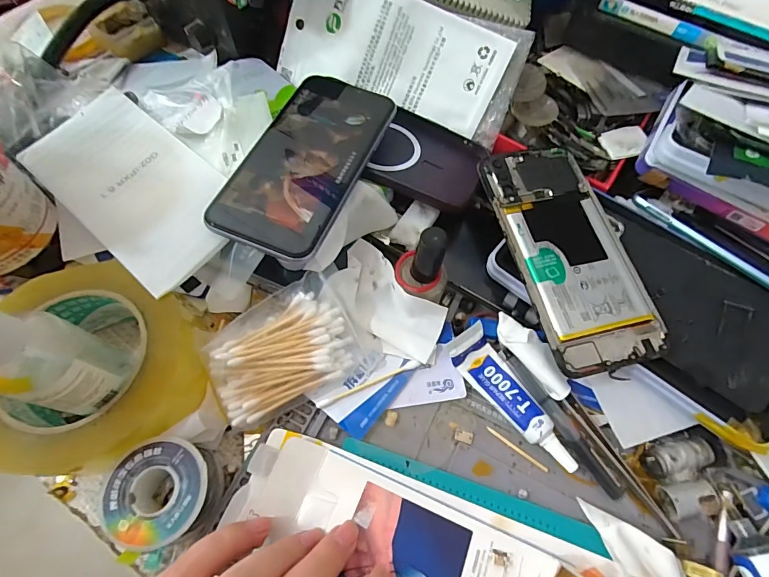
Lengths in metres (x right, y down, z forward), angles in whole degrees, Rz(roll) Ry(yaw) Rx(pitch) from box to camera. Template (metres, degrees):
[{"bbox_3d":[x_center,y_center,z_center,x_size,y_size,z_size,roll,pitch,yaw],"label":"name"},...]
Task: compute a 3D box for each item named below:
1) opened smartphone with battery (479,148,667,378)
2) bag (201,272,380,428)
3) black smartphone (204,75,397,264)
[{"bbox_3d":[0.122,-0.027,0.267,0.074,0.005,0.158,-11,69,-8],"label":"opened smartphone with battery"},{"bbox_3d":[-0.061,0.043,0.258,0.093,0.018,0.074,-34,89,-15],"label":"bag"},{"bbox_3d":[-0.052,-0.088,0.278,0.075,0.013,0.148,22,66,8],"label":"black smartphone"}]

